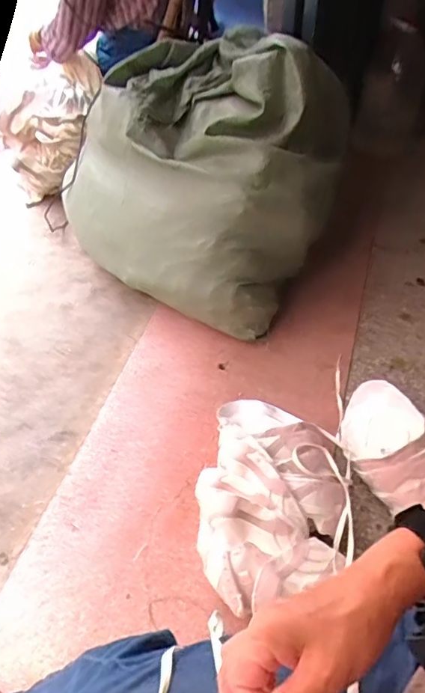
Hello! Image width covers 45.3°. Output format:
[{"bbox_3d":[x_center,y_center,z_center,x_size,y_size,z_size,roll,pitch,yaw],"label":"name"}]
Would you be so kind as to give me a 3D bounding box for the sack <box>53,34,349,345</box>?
[{"bbox_3d":[-0.063,-0.402,1.231,0.613,0.468,0.477,25,53,23],"label":"sack"}]

